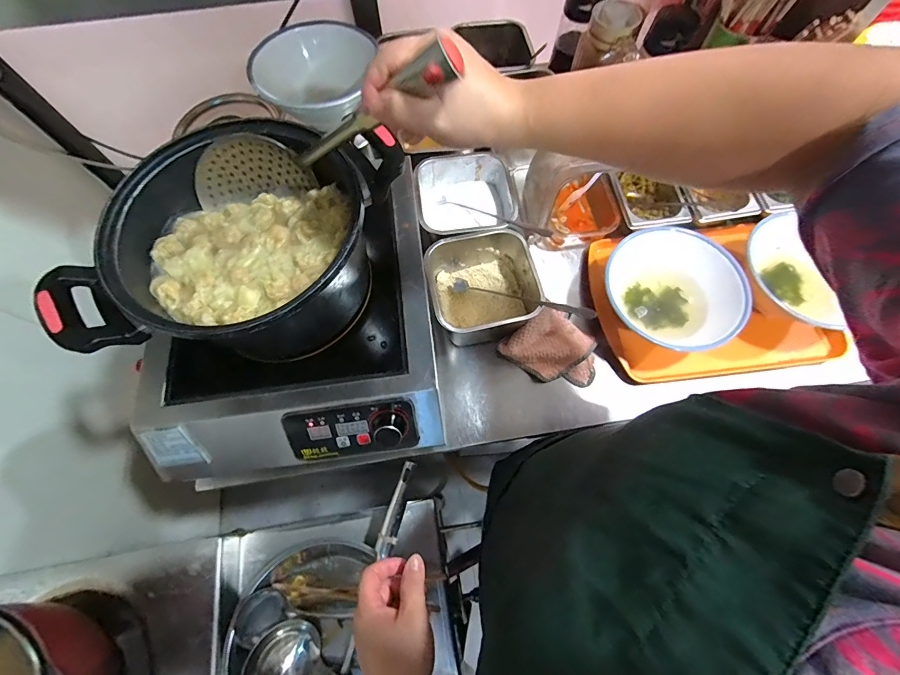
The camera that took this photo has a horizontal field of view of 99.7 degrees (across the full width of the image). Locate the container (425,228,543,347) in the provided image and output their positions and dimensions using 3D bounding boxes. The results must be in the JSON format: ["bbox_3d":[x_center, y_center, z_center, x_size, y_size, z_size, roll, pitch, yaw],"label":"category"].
[{"bbox_3d":[0.045,-0.072,0.585,0.152,0.123,0.148,0,68,1],"label":"container"}]

